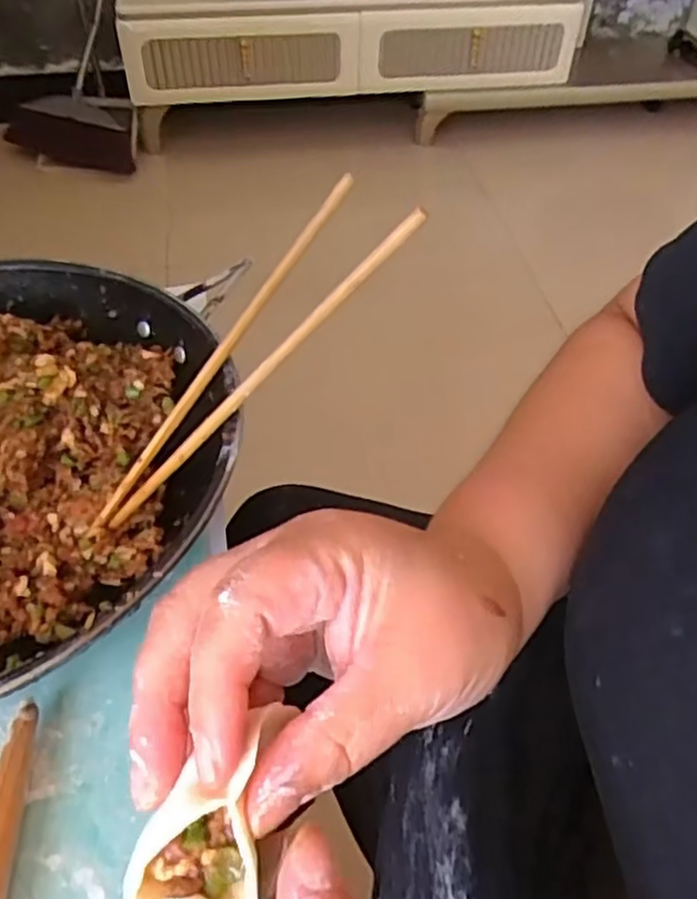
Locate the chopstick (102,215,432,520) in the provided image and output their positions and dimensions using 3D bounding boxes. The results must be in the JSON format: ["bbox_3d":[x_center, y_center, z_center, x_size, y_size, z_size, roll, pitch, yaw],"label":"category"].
[{"bbox_3d":[-0.051,-0.036,0.375,0.237,0.011,0.012,-42,48,21],"label":"chopstick"}]

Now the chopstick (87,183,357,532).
[{"bbox_3d":[-0.073,-0.054,0.411,0.013,0.012,0.244,39,95,29],"label":"chopstick"}]

